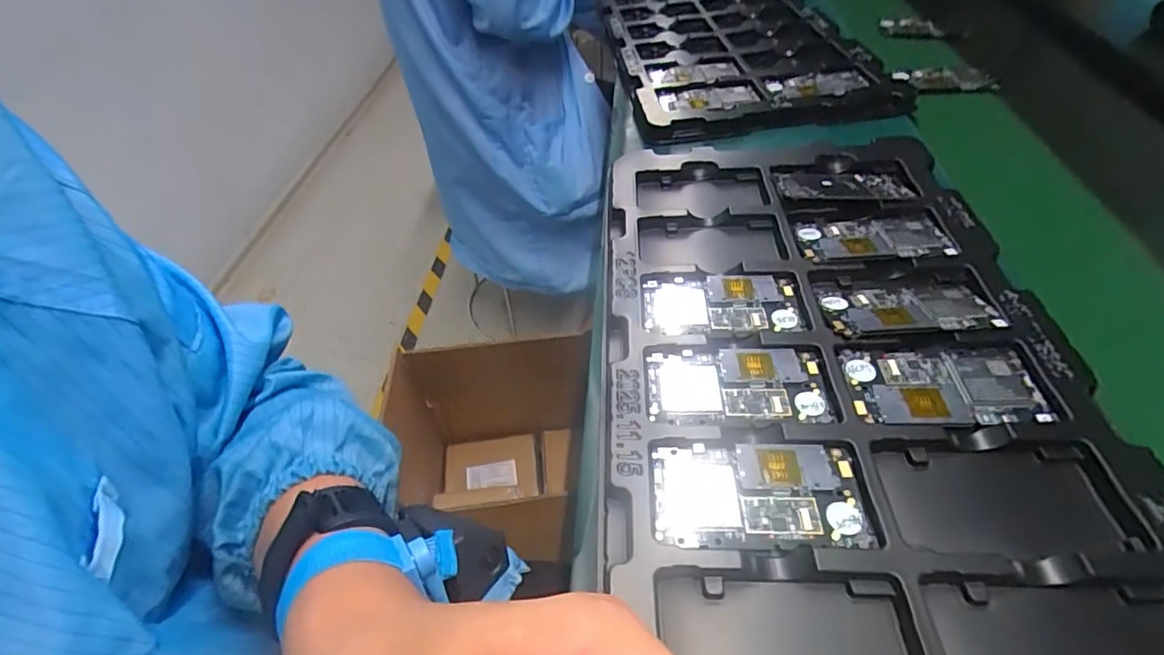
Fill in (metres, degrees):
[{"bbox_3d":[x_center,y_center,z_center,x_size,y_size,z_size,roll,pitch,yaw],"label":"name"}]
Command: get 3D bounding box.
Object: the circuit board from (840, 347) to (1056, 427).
[{"bbox_3d":[0.253,0.042,0.382,0.123,0.009,0.064,0,48,4],"label":"circuit board"}]

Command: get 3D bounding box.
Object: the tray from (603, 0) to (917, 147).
[{"bbox_3d":[0.226,-0.473,0.889,0.350,0.034,0.674,-5,44,2],"label":"tray"}]

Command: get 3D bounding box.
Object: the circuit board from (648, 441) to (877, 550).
[{"bbox_3d":[0.110,0.105,0.341,0.128,0.007,0.068,0,48,3],"label":"circuit board"}]

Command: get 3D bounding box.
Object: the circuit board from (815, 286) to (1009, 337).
[{"bbox_3d":[0.258,-0.018,0.431,0.123,0.007,0.059,-2,47,2],"label":"circuit board"}]

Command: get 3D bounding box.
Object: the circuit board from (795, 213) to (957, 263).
[{"bbox_3d":[0.259,-0.083,0.486,0.120,0.007,0.061,0,48,4],"label":"circuit board"}]

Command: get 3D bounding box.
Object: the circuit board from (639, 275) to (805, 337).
[{"bbox_3d":[0.117,-0.020,0.456,0.129,0.006,0.069,-2,48,3],"label":"circuit board"}]

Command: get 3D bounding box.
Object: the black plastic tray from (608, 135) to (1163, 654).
[{"bbox_3d":[0.188,0.018,0.416,0.327,0.037,0.539,1,49,4],"label":"black plastic tray"}]

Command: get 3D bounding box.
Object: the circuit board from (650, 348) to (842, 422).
[{"bbox_3d":[0.114,0.042,0.397,0.129,0.007,0.066,0,48,3],"label":"circuit board"}]

